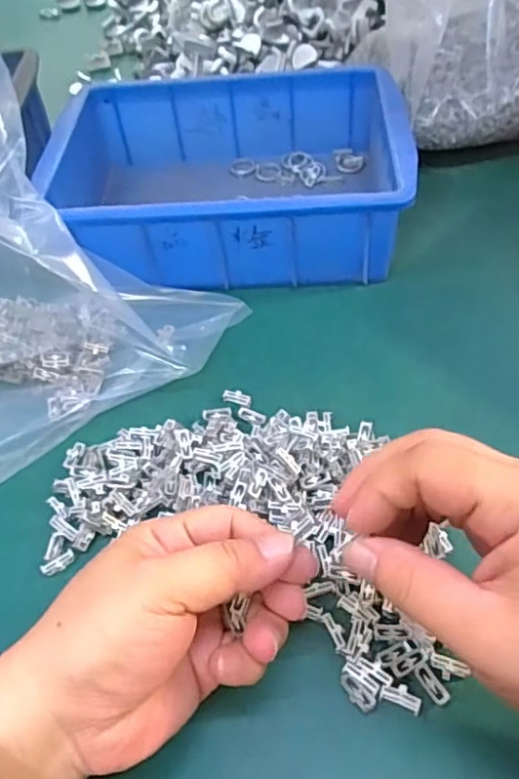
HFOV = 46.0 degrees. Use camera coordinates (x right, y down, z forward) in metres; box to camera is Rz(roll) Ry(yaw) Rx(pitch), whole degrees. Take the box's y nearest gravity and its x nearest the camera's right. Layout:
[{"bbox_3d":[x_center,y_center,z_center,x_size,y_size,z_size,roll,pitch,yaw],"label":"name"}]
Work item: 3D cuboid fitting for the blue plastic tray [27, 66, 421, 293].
[{"bbox_3d":[-0.023,-0.153,0.441,0.243,0.069,0.189,-6,52,-1],"label":"blue plastic tray"}]

